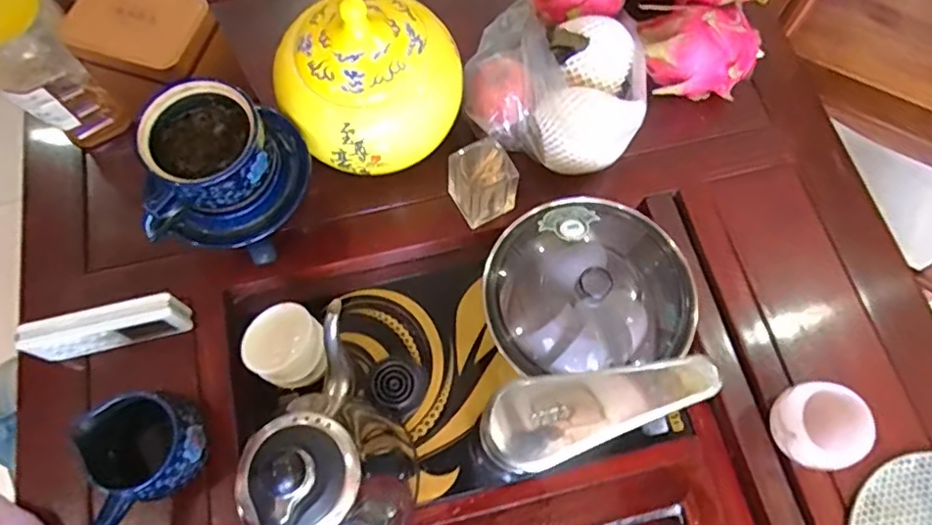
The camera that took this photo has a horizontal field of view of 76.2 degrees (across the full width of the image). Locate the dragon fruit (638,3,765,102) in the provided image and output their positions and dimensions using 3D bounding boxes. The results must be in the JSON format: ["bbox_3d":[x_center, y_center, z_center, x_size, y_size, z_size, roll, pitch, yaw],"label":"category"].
[{"bbox_3d":[0.222,-0.197,0.563,0.110,0.071,0.069,7,69,4],"label":"dragon fruit"}]

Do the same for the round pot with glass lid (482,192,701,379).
[{"bbox_3d":[0.098,0.027,0.505,0.154,0.114,0.141,0,69,1],"label":"round pot with glass lid"}]

